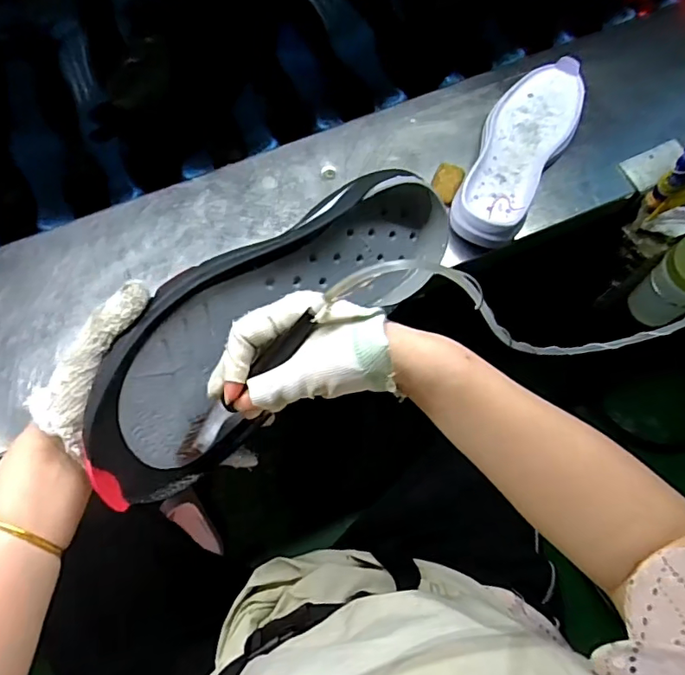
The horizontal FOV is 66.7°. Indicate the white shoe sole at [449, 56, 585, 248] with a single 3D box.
[{"bbox_3d":[0.211,-0.224,0.628,0.096,0.044,0.270,26,71,9],"label":"white shoe sole"}]

